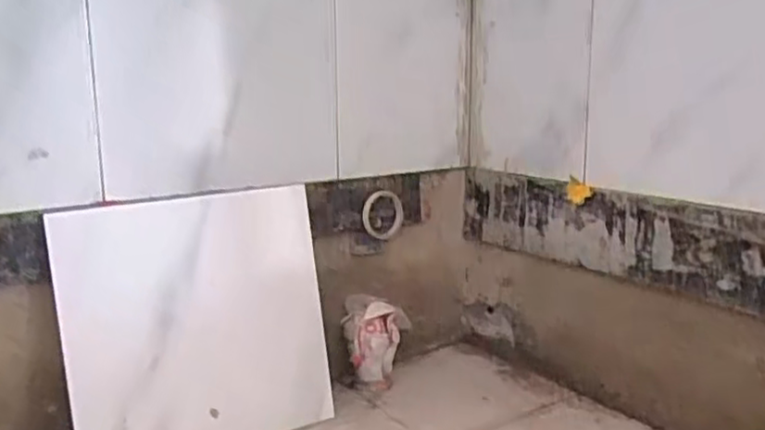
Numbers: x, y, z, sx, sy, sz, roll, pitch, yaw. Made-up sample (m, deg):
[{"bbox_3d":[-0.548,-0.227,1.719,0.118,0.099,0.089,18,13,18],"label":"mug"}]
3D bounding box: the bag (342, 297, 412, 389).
[{"bbox_3d":[-0.011,0.240,1.300,0.117,0.159,0.082,0,12,3],"label":"bag"}]

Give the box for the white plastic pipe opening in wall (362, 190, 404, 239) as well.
[{"bbox_3d":[0.003,-0.001,1.302,0.090,0.100,0.009,-14,31,-22],"label":"white plastic pipe opening in wall"}]

